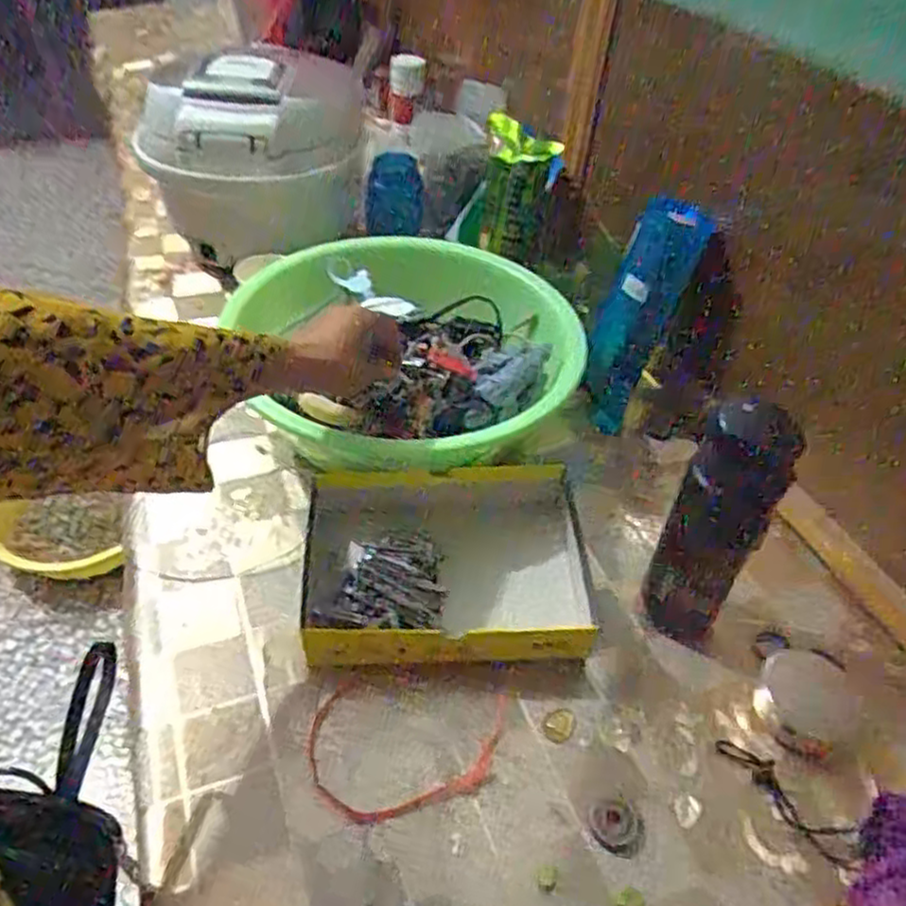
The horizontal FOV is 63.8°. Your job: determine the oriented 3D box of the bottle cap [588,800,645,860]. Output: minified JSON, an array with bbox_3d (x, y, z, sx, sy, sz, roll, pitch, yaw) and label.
[{"bbox_3d":[0.112,0.255,0.496,0.037,0.004,0.033,24,47,21],"label":"bottle cap"}]

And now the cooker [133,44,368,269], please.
[{"bbox_3d":[-0.239,-0.356,0.894,0.220,0.195,0.228,19,40,18],"label":"cooker"}]

